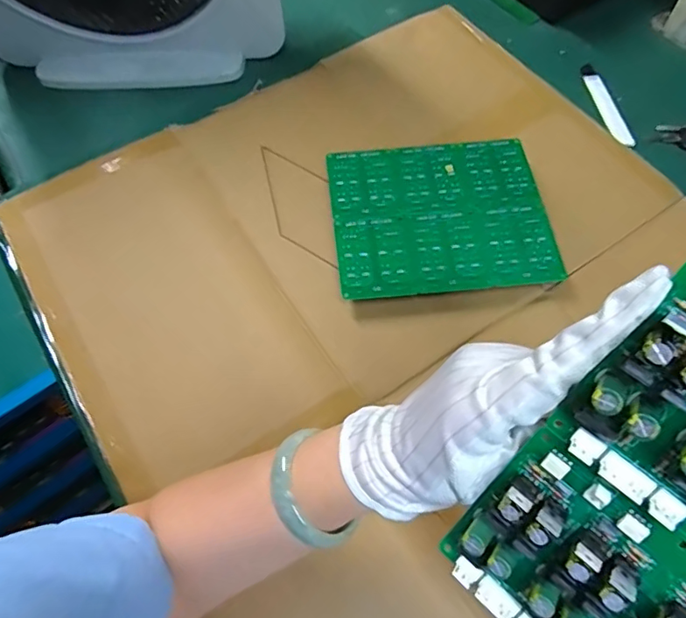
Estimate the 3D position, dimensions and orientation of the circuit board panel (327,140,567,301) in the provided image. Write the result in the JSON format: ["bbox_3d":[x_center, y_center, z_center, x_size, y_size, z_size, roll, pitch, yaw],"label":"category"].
[{"bbox_3d":[0.096,-0.092,0.523,0.209,0.027,0.178,-4,63,-2],"label":"circuit board panel"}]

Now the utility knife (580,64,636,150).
[{"bbox_3d":[0.321,-0.253,0.629,0.025,0.008,0.145,-6,63,-3],"label":"utility knife"}]

